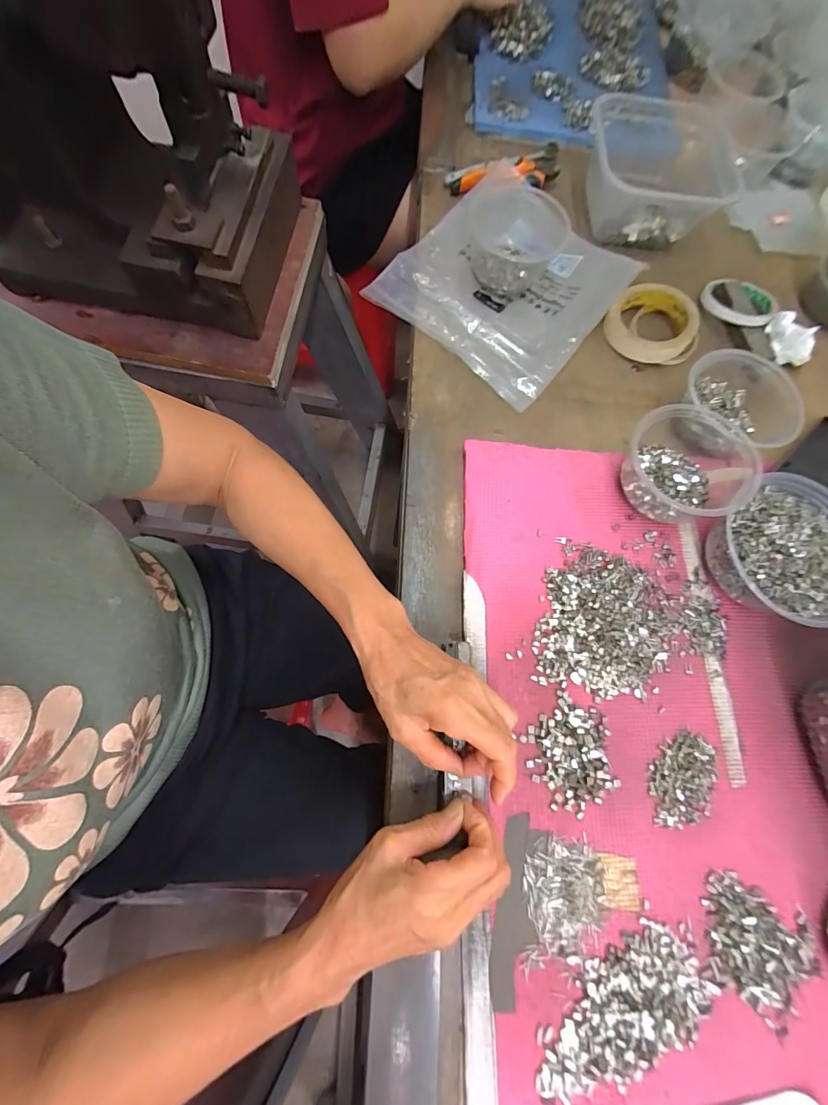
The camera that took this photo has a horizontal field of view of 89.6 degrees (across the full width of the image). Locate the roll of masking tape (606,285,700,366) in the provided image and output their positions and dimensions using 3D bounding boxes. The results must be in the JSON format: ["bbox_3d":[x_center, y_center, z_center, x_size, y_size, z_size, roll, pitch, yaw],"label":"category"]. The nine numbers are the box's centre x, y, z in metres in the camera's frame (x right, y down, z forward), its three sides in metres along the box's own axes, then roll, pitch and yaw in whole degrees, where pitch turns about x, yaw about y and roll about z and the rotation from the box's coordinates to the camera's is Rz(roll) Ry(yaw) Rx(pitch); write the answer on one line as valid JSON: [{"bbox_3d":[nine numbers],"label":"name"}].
[{"bbox_3d":[0.285,-0.271,0.497,0.101,0.035,0.098,39,74,7],"label":"roll of masking tape"}]

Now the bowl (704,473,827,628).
[{"bbox_3d":[0.346,0.001,0.385,0.123,0.056,0.132,1,73,-5],"label":"bowl"}]

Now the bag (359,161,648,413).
[{"bbox_3d":[0.109,-0.329,0.493,0.236,0.033,0.248,39,74,7],"label":"bag"}]

